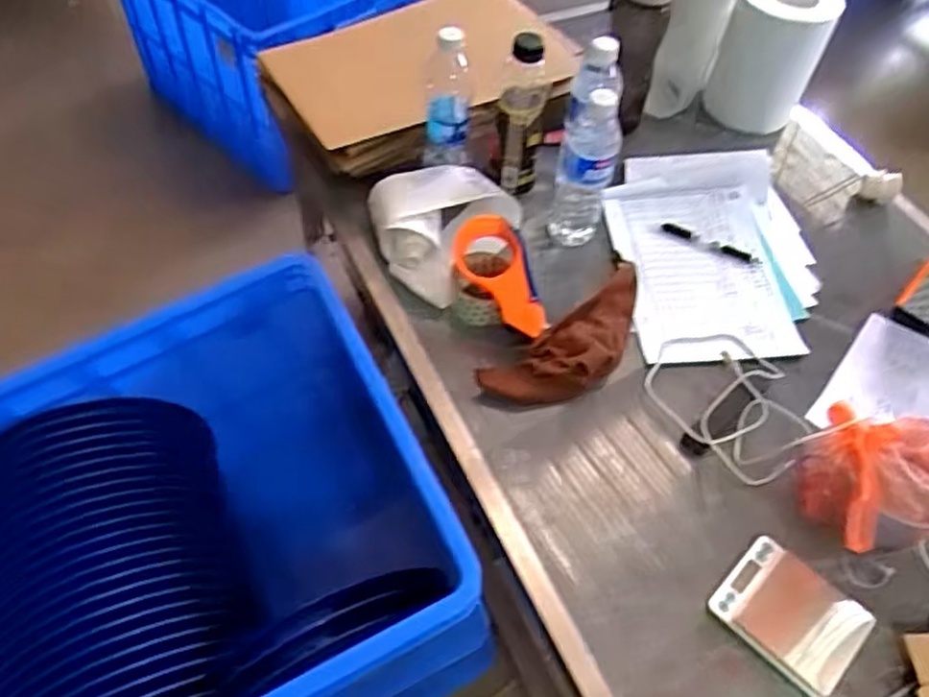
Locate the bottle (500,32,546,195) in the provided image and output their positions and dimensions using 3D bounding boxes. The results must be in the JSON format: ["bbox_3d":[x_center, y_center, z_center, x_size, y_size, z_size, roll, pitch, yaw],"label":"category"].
[{"bbox_3d":[0.071,-0.303,0.959,0.060,0.194,0.054,5,53,2],"label":"bottle"}]

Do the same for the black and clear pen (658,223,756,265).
[{"bbox_3d":[0.327,-0.139,0.996,0.130,0.015,0.015,29,57,18],"label":"black and clear pen"}]

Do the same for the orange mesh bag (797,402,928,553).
[{"bbox_3d":[0.431,0.132,0.753,0.155,0.105,0.127,-6,54,-6],"label":"orange mesh bag"}]

